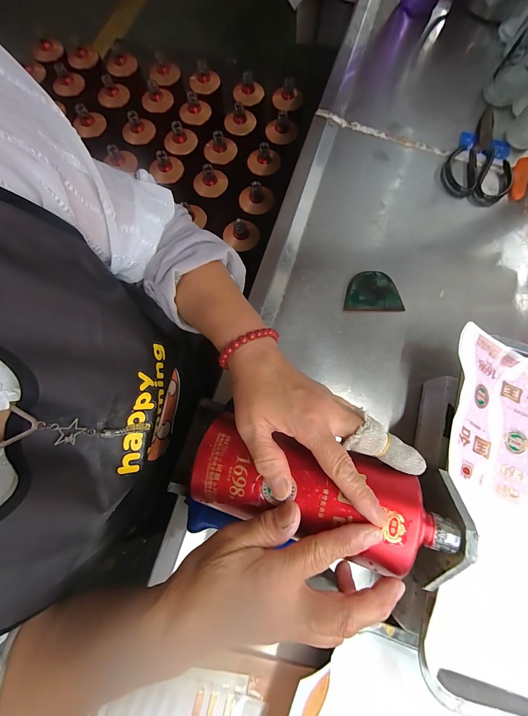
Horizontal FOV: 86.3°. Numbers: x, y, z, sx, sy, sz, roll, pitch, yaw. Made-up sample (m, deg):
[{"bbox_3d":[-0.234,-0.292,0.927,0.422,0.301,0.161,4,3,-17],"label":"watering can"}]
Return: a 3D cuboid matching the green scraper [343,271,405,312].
[{"bbox_3d":[0.153,-0.094,0.397,0.081,0.008,0.057,-1,76,1],"label":"green scraper"}]

